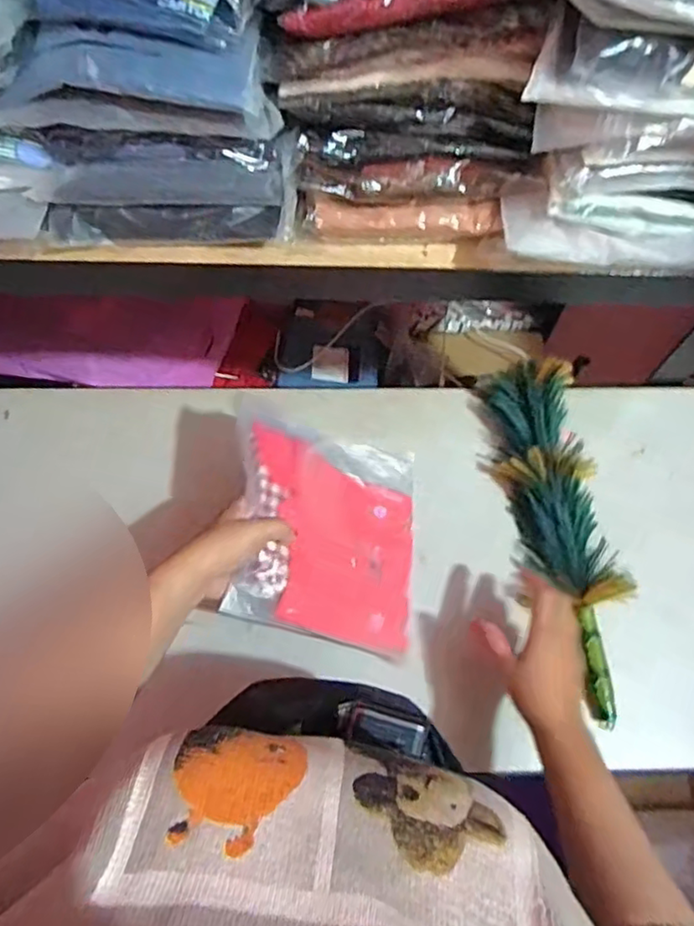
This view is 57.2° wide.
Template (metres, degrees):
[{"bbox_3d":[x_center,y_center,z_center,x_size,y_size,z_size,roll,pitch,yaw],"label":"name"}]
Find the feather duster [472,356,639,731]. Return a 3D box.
[{"bbox_3d":[0.249,0.073,0.733,0.114,0.064,0.400,-8,68,-5],"label":"feather duster"}]

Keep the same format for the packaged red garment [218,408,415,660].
[{"bbox_3d":[-0.012,0.065,0.666,0.227,0.029,0.233,26,53,-39],"label":"packaged red garment"}]

